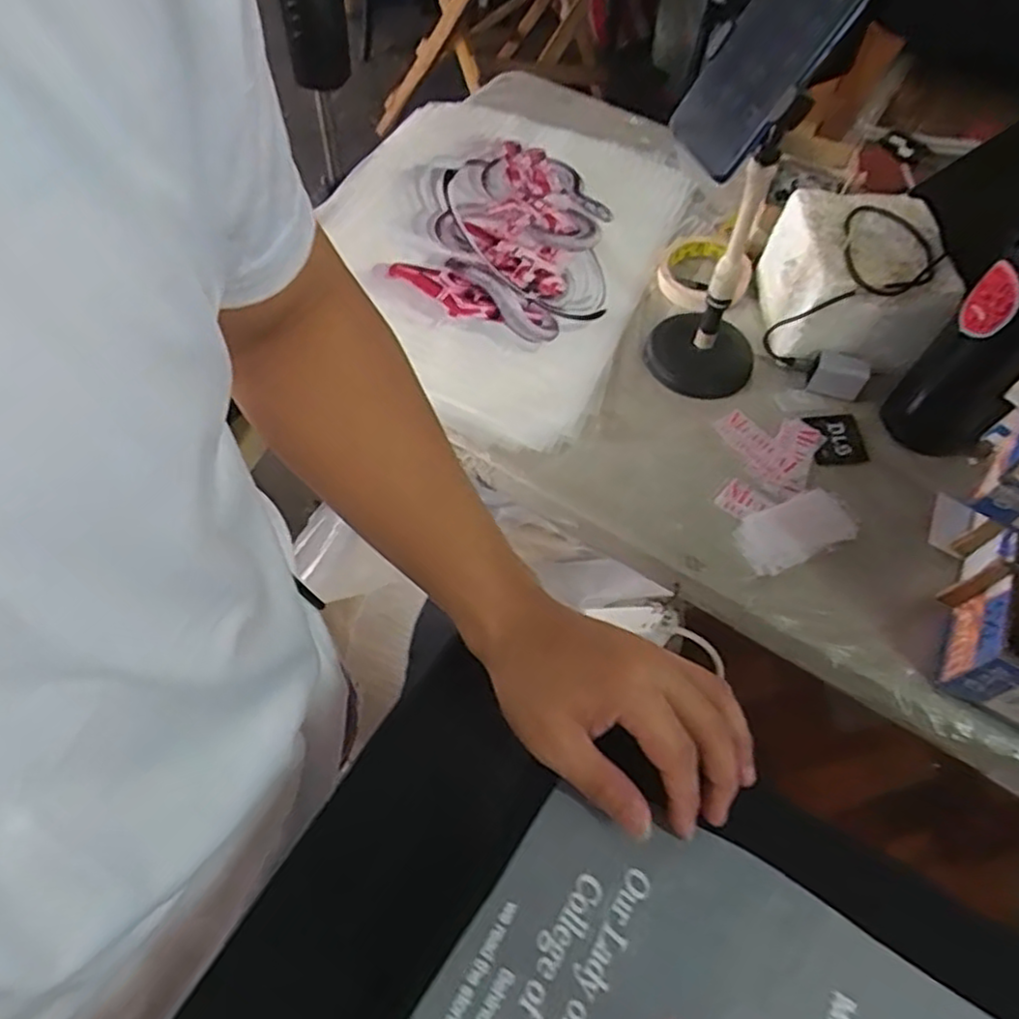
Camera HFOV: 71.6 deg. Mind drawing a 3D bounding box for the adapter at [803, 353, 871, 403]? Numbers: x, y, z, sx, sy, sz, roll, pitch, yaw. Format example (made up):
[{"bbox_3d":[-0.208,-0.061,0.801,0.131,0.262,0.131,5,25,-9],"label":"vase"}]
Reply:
[{"bbox_3d":[0.319,-0.128,0.683,0.050,0.039,0.018,20,58,8],"label":"adapter"}]

